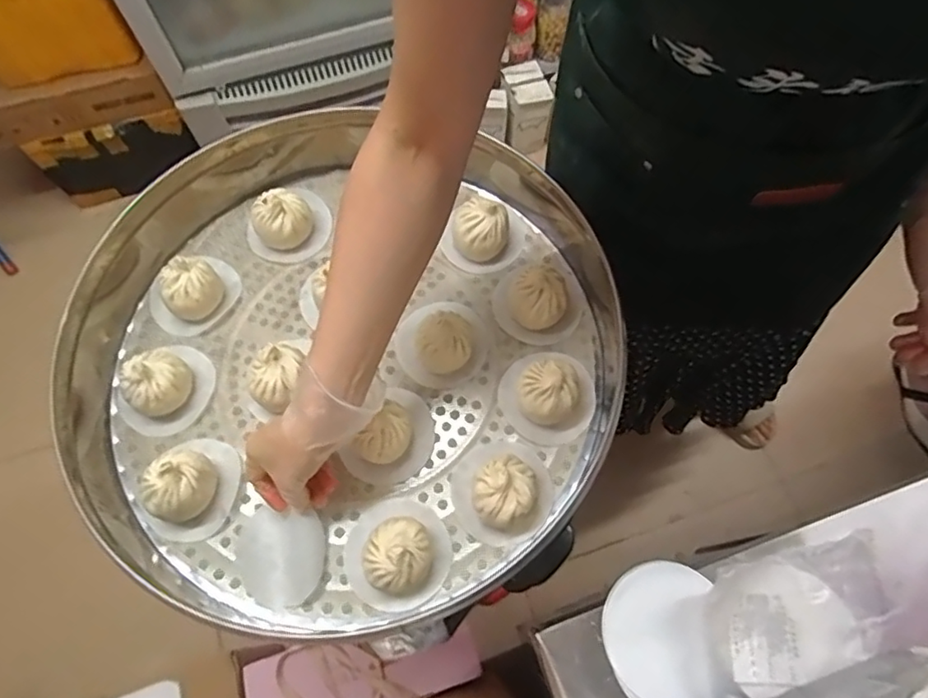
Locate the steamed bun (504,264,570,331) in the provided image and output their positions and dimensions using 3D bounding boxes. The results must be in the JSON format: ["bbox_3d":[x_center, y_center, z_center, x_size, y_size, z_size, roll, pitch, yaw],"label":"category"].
[{"bbox_3d":[0.074,-0.053,0.599,0.063,0.052,0.056,20,69,9],"label":"steamed bun"}]

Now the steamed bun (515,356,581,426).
[{"bbox_3d":[0.079,0.038,0.551,0.061,0.065,0.057,0,67,1],"label":"steamed bun"}]

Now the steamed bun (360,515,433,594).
[{"bbox_3d":[-0.056,0.180,0.500,0.057,0.059,0.061,0,67,1],"label":"steamed bun"}]

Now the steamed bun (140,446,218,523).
[{"bbox_3d":[-0.257,0.121,0.516,0.045,0.050,0.061,13,68,7],"label":"steamed bun"}]

